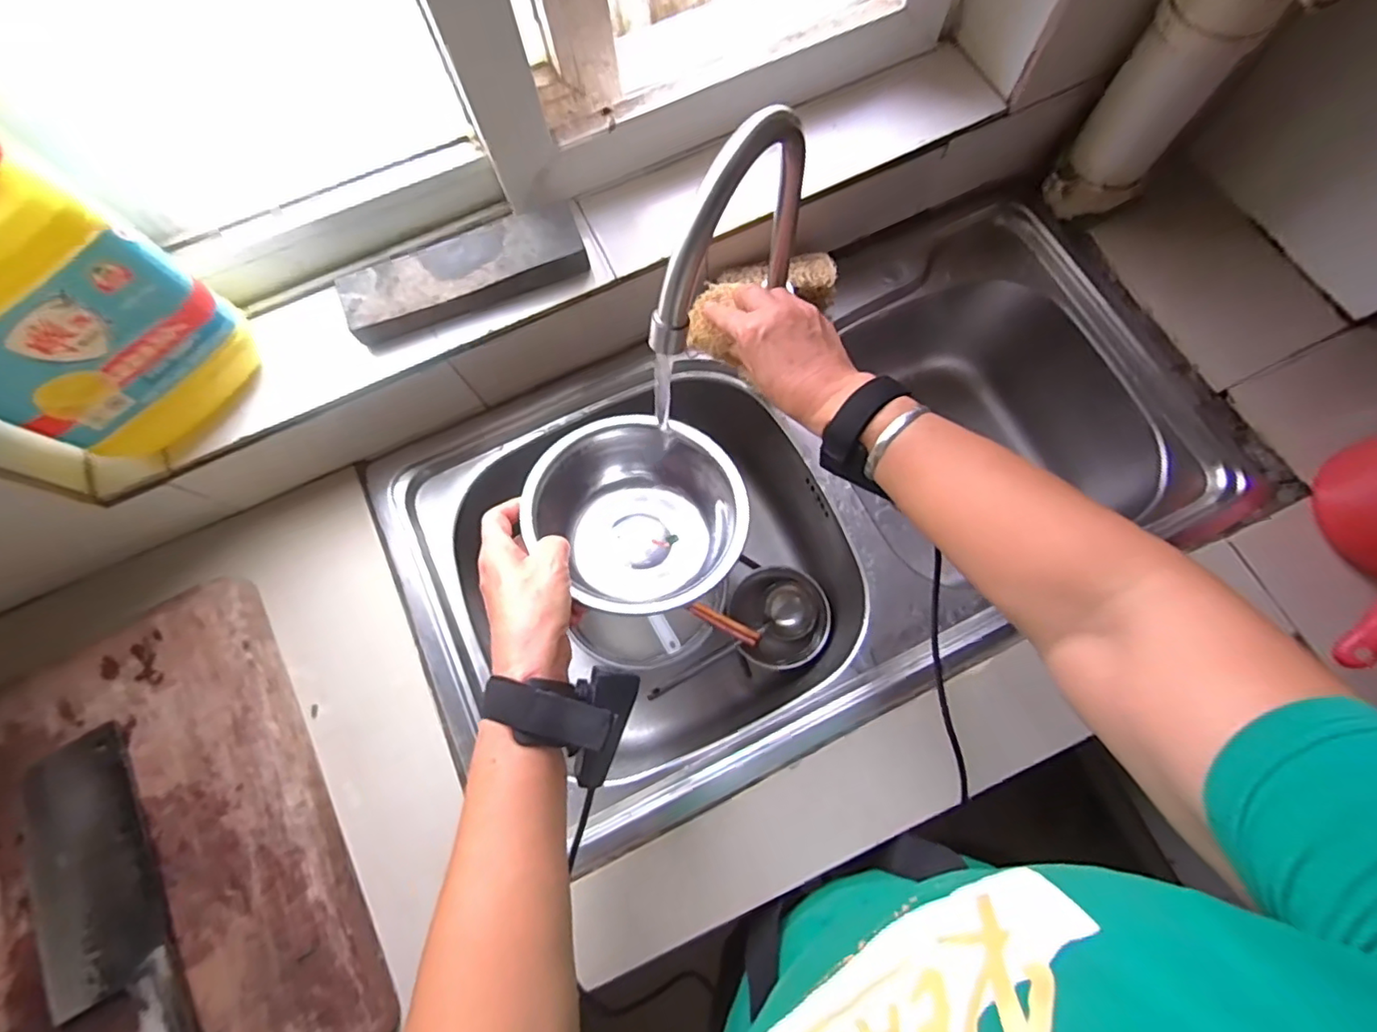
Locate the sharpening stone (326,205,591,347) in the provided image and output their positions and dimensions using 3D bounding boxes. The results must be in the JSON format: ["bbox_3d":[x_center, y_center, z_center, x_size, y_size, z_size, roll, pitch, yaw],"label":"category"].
[{"bbox_3d":[-0.190,-0.208,0.501,0.203,0.029,0.063,-19,74,-3],"label":"sharpening stone"}]

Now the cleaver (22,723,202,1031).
[{"bbox_3d":[-0.437,0.314,0.431,0.086,0.028,0.302,-29,75,-6],"label":"cleaver"}]

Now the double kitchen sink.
[{"bbox_3d":[0.115,-0.008,0.645,0.763,0.208,0.426,-26,75,-5],"label":"double kitchen sink"}]

